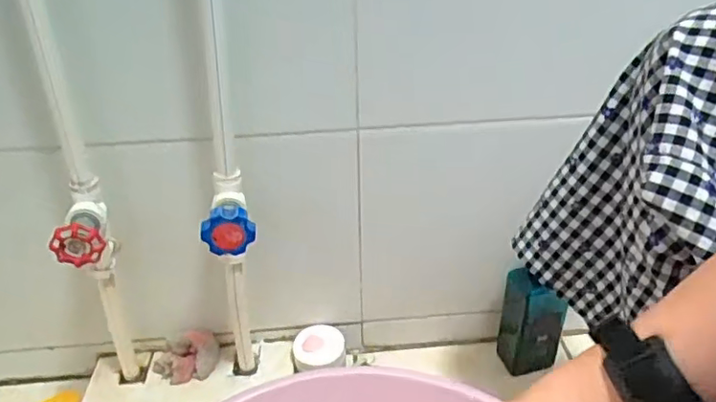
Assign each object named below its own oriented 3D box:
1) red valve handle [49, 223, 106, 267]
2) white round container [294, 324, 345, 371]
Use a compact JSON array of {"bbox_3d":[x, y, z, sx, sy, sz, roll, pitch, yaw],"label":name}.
[{"bbox_3d":[-0.276,0.042,0.569,0.048,0.045,0.014,-25,31,4],"label":"red valve handle"},{"bbox_3d":[-0.053,0.205,0.786,0.070,0.030,0.068,0,34,0],"label":"white round container"}]

